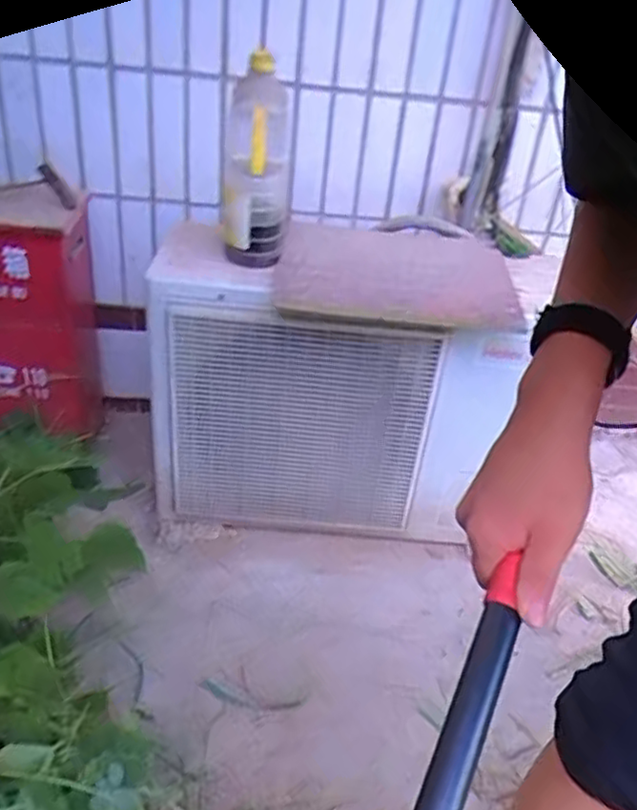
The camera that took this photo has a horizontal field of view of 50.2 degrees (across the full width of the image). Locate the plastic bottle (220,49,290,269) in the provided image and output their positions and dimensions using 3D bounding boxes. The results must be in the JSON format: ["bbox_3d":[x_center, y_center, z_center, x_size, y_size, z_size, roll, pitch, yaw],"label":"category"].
[{"bbox_3d":[-0.097,-0.371,1.071,0.107,0.290,0.078,2,32,-7],"label":"plastic bottle"}]

